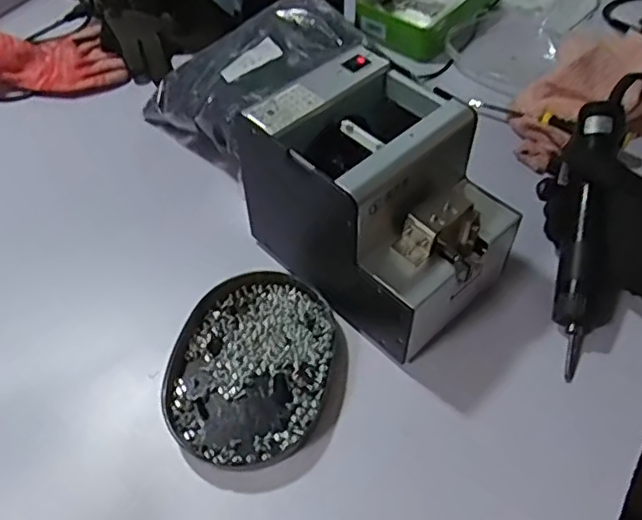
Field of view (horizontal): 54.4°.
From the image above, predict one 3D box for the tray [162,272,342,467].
[{"bbox_3d":[-0.051,0.081,0.482,0.123,0.022,0.151,11,52,6],"label":"tray"}]

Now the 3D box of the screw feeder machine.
[{"bbox_3d":[0.046,-0.042,0.492,0.183,0.149,0.129,37,62,24],"label":"screw feeder machine"}]

